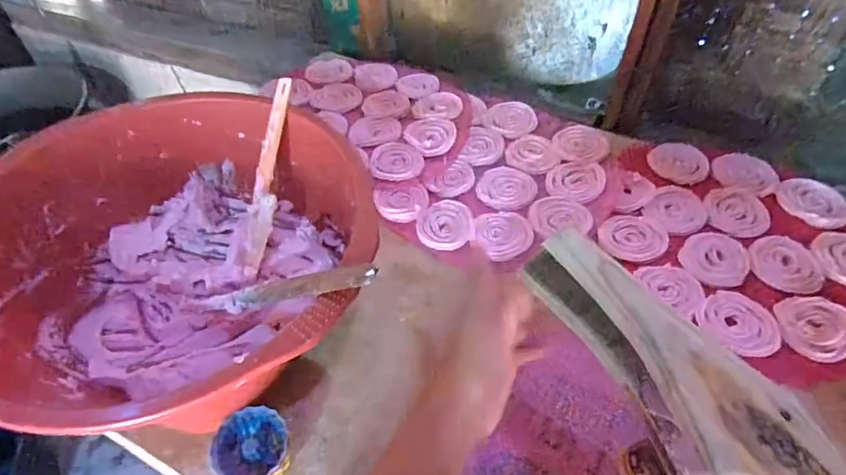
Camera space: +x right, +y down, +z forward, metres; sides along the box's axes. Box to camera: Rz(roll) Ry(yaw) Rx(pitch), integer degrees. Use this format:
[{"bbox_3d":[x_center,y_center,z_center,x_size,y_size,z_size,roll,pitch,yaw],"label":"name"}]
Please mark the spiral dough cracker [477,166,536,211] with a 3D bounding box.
[{"bbox_3d":[0.113,-0.067,0.637,0.075,0.007,0.076,-2,50,2],"label":"spiral dough cracker"}]

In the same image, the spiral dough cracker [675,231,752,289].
[{"bbox_3d":[0.340,0.024,0.550,0.070,0.005,0.080,36,60,28],"label":"spiral dough cracker"}]

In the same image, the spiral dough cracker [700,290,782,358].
[{"bbox_3d":[0.333,0.089,0.496,0.065,0.008,0.073,-38,57,-25],"label":"spiral dough cracker"}]

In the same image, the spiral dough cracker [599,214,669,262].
[{"bbox_3d":[0.256,-0.001,0.574,0.078,0.004,0.072,5,50,8],"label":"spiral dough cracker"}]

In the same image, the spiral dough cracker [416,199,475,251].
[{"bbox_3d":[0.028,-0.018,0.593,0.069,0.006,0.075,-3,49,0],"label":"spiral dough cracker"}]

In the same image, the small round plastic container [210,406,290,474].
[{"bbox_3d":[-0.142,0.185,0.405,0.061,0.045,0.062,-2,50,2],"label":"small round plastic container"}]

